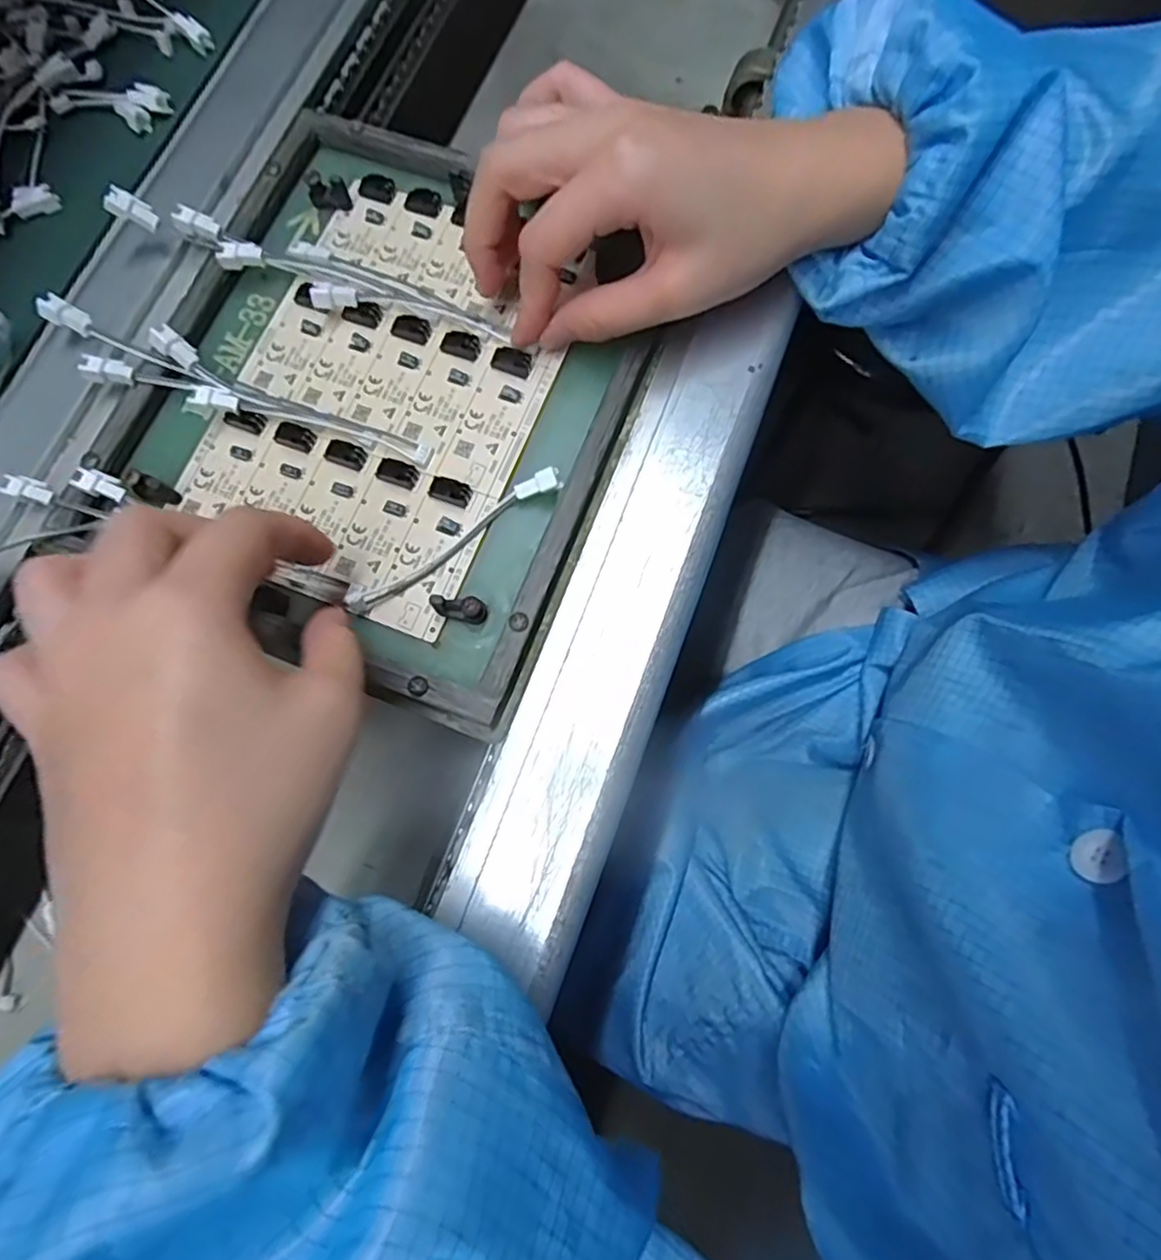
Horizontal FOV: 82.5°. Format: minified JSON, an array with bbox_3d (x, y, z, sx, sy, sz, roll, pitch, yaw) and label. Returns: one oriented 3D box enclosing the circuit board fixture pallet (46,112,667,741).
[{"bbox_3d":[-0.080,-0.102,0.282,0.201,0.017,0.229,22,78,6],"label":"circuit board fixture pallet"}]

